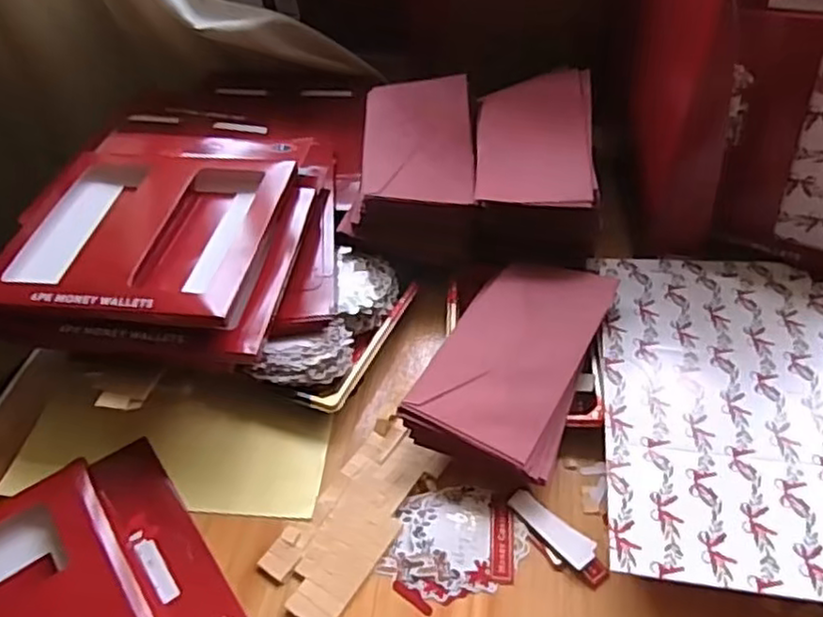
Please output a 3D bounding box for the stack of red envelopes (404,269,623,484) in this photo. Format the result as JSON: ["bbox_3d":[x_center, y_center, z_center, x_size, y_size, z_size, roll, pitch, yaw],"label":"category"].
[{"bbox_3d":[0.080,0.031,0.506,0.099,0.031,0.190,18,49,20],"label":"stack of red envelopes"}]

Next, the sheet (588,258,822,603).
[{"bbox_3d":[0.221,0.058,0.470,0.176,0.006,0.276,3,46,8],"label":"sheet"}]

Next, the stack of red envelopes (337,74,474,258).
[{"bbox_3d":[0.005,-0.135,0.621,0.103,0.060,0.181,2,45,6],"label":"stack of red envelopes"}]

